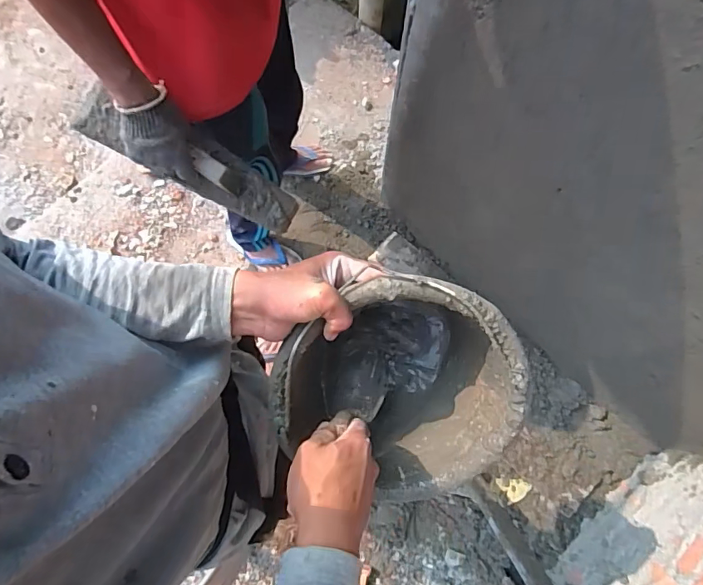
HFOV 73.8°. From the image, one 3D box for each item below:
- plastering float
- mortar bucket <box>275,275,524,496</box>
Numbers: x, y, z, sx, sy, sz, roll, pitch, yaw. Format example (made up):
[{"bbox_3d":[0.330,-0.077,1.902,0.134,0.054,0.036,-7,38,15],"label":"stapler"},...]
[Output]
[{"bbox_3d":[-0.265,-0.222,0.833,0.382,0.071,0.089,24,78,-28],"label":"plastering float"},{"bbox_3d":[0.054,0.065,0.545,0.241,0.208,0.241,0,114,-1],"label":"mortar bucket"}]

